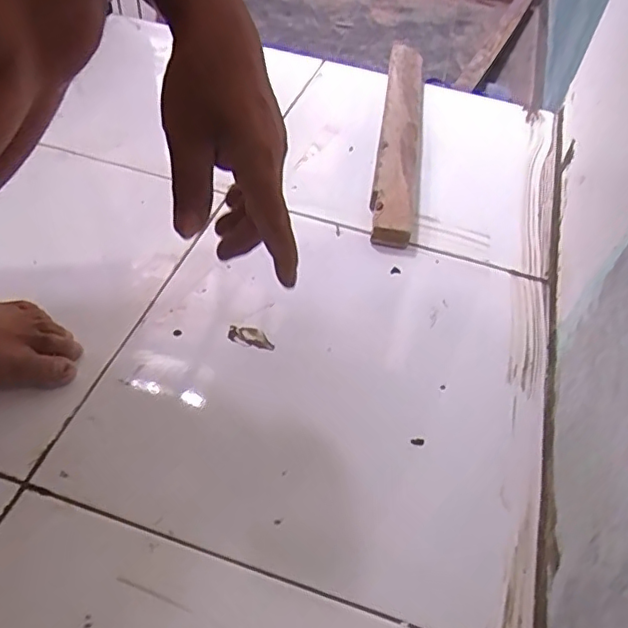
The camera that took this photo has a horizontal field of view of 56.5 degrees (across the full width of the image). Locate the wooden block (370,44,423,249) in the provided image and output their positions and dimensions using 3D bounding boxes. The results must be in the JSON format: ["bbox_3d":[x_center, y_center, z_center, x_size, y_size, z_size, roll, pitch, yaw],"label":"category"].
[{"bbox_3d":[0.121,-0.257,0.817,0.065,0.034,0.473,10,48,2],"label":"wooden block"}]

